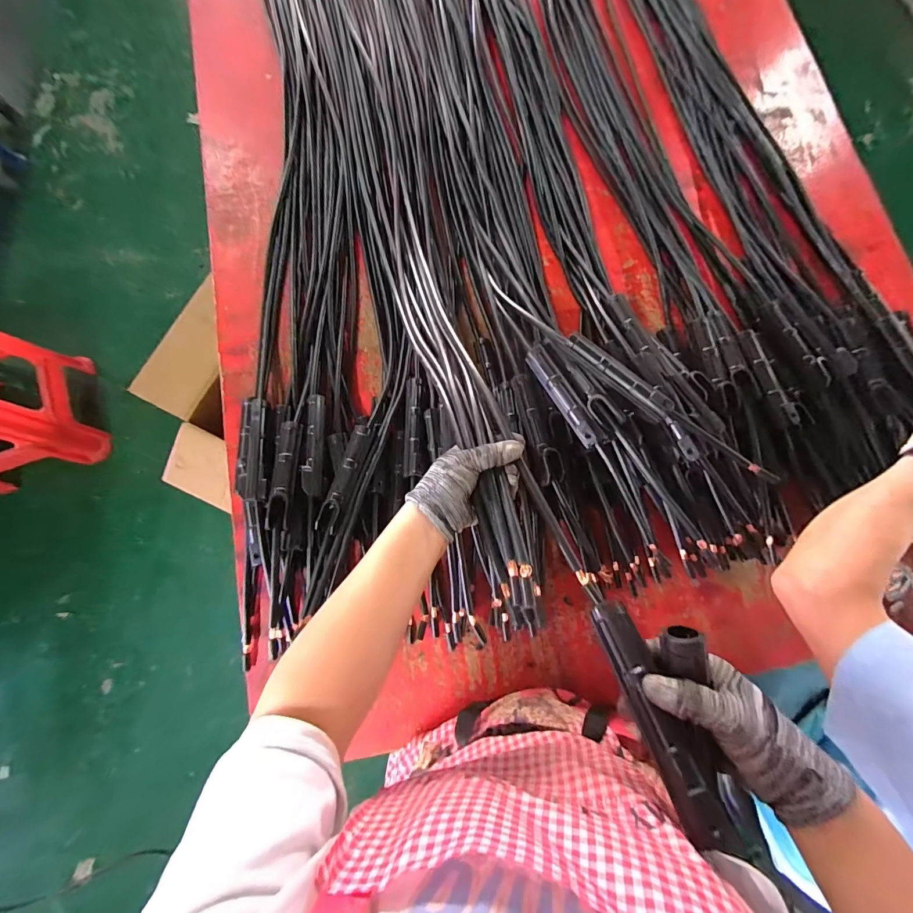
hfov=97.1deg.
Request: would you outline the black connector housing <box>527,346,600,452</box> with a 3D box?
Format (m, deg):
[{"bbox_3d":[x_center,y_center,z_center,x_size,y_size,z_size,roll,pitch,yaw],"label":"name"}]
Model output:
[{"bbox_3d":[0.140,-0.082,0.534,0.027,0.028,0.153,-26,79,-5],"label":"black connector housing"}]

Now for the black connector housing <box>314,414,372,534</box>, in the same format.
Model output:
[{"bbox_3d":[-0.155,0.021,0.565,0.032,0.017,0.166,16,79,4],"label":"black connector housing"}]

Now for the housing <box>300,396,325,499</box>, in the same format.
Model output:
[{"bbox_3d":[-0.206,-0.021,0.585,0.025,0.016,0.161,-6,66,-1],"label":"housing"}]

